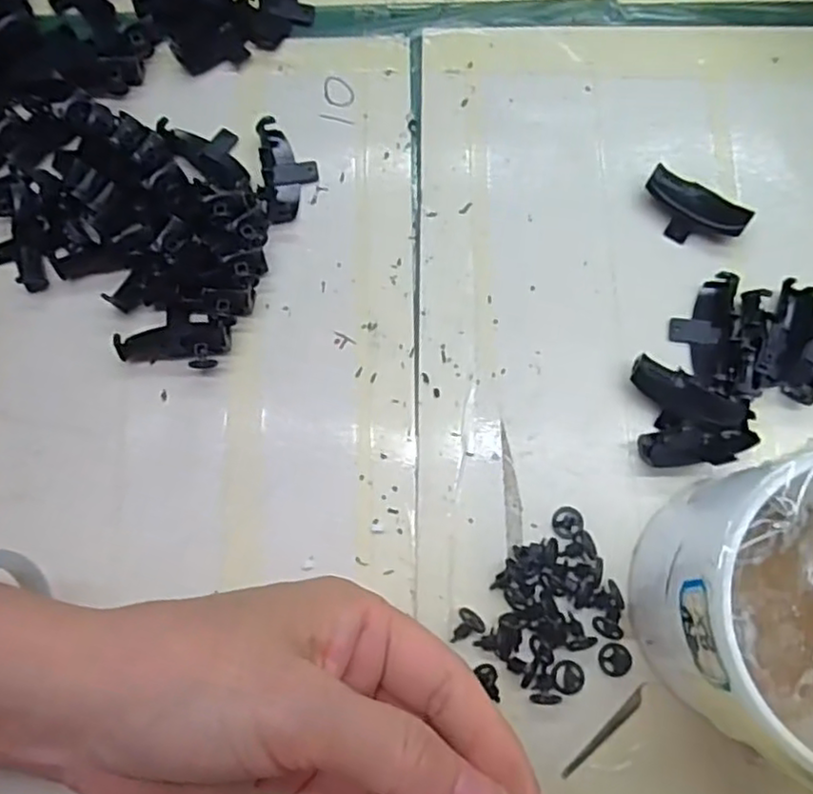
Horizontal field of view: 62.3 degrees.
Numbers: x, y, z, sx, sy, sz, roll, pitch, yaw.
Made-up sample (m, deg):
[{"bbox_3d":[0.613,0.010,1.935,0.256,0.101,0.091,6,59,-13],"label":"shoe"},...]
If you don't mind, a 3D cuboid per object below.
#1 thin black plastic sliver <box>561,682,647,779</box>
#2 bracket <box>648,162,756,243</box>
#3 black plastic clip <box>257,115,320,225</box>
[{"bbox_3d":[0.067,0.113,0.225,0.040,0.004,0.004,-43,80,-7],"label":"thin black plastic sliver"},{"bbox_3d":[0.112,-0.072,0.263,0.040,0.011,0.019,28,79,7],"label":"bracket"},{"bbox_3d":[-0.048,-0.091,0.272,0.022,0.010,0.043,-3,77,1],"label":"black plastic clip"}]

